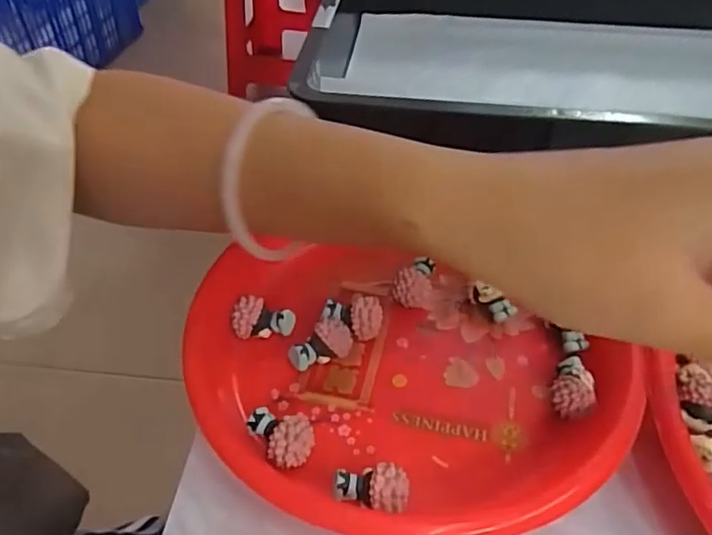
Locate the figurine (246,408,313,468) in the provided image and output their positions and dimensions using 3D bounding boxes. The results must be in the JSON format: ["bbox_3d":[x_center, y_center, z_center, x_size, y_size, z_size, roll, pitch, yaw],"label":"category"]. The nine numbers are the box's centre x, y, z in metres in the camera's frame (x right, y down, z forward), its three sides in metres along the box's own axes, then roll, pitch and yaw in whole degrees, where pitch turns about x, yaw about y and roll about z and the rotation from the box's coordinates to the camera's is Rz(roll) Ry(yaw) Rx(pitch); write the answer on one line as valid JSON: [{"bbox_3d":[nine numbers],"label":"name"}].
[{"bbox_3d":[-0.030,0.069,0.245,0.020,0.019,0.027,-30,53,-24],"label":"figurine"}]

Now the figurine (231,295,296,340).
[{"bbox_3d":[-0.044,0.025,0.288,0.029,0.015,0.016,-2,46,-1],"label":"figurine"}]

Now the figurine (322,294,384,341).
[{"bbox_3d":[-0.001,0.026,0.286,0.028,0.020,0.015,0,46,1],"label":"figurine"}]

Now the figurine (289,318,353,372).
[{"bbox_3d":[-0.015,0.038,0.276,0.029,0.017,0.016,-31,53,-25],"label":"figurine"}]

